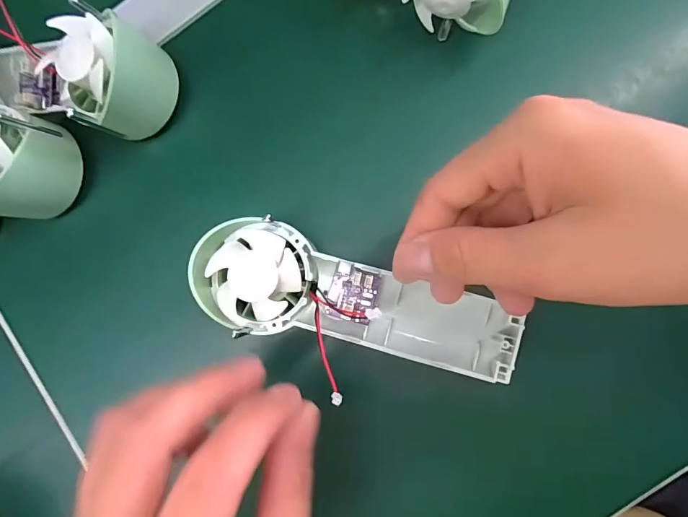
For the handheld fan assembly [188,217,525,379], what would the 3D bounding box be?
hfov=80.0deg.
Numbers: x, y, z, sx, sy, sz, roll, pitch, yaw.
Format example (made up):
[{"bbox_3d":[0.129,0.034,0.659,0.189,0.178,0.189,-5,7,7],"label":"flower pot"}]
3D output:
[{"bbox_3d":[0.007,0.025,0.223,0.171,0.026,0.056,16,87,-3],"label":"handheld fan assembly"}]

